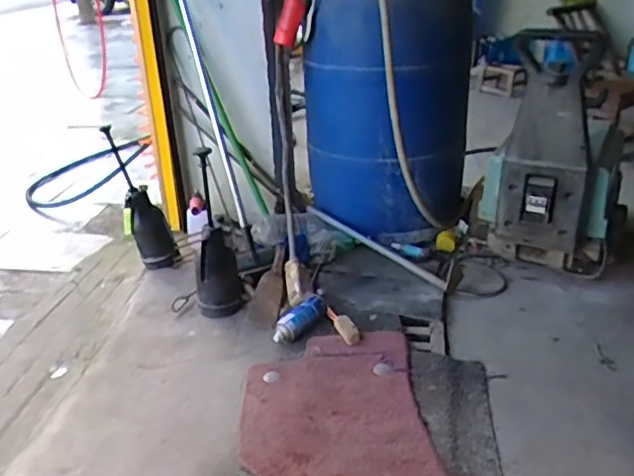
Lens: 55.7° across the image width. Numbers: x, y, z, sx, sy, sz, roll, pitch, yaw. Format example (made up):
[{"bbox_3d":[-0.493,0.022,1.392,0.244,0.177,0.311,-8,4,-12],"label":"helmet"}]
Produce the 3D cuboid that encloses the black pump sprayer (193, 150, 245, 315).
[{"bbox_3d":[-0.322,-0.006,1.810,0.146,0.476,0.174,-7,26,-11],"label":"black pump sprayer"}]

